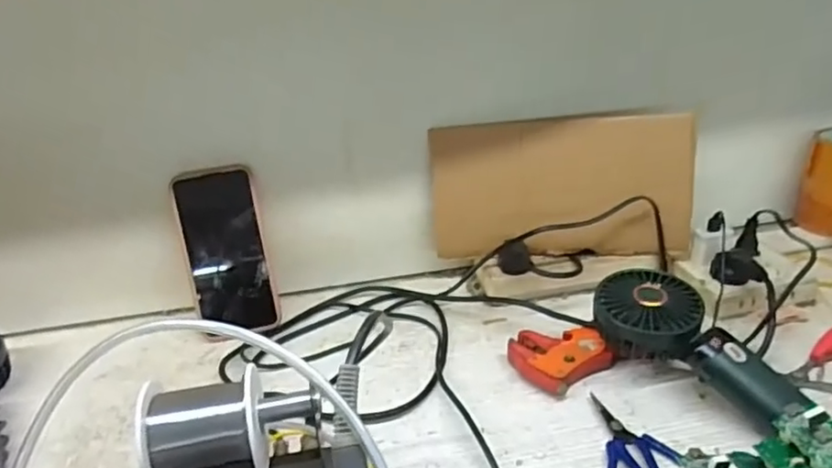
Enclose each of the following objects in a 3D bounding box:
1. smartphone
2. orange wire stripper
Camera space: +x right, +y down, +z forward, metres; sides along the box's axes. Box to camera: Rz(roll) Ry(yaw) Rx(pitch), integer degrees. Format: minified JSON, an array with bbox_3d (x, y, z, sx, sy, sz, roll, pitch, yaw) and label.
[{"bbox_3d":[-0.190,0.018,0.625,0.078,0.167,0.012,-10,8,-3],"label":"smartphone"},{"bbox_3d":[0.126,0.109,0.558,0.082,0.022,0.071,-19,32,-26],"label":"orange wire stripper"}]

